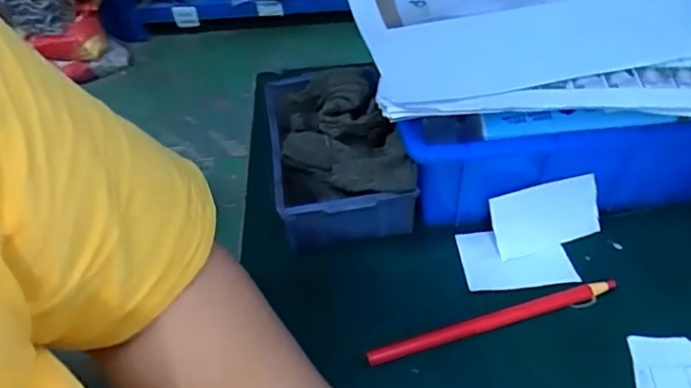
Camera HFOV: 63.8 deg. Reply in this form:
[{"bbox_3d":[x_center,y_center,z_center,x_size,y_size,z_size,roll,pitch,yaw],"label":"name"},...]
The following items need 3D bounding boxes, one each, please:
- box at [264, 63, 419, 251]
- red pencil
[{"bbox_3d":[-0.012,-0.033,0.417,0.096,0.066,0.150,-9,48,-3],"label":"box"},{"bbox_3d":[0.094,0.080,0.351,0.166,0.005,0.009,-14,48,-8],"label":"red pencil"}]

